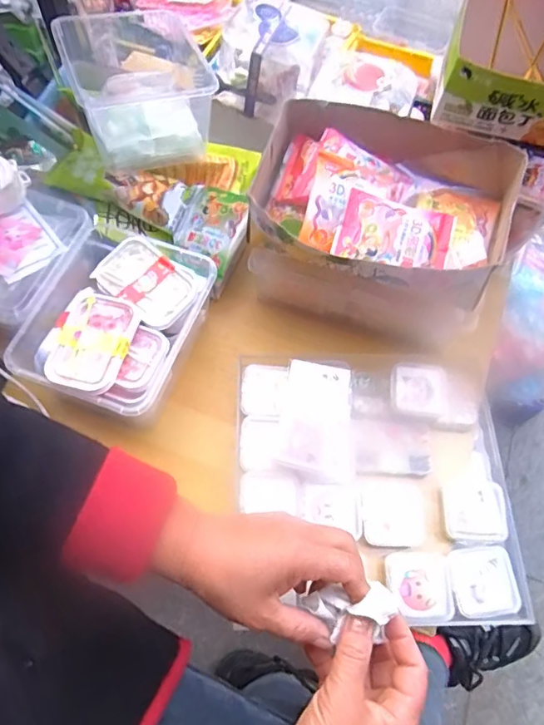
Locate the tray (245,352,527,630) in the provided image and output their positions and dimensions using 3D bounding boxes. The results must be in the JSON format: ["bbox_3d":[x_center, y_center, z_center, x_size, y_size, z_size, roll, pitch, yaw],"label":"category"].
[{"bbox_3d":[0.096,0.112,0.468,0.249,0.039,0.243,-1,66,-3],"label":"tray"}]

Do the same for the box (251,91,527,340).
[{"bbox_3d":[0.105,-0.133,0.504,0.233,0.136,0.158,16,67,5],"label":"box"}]

